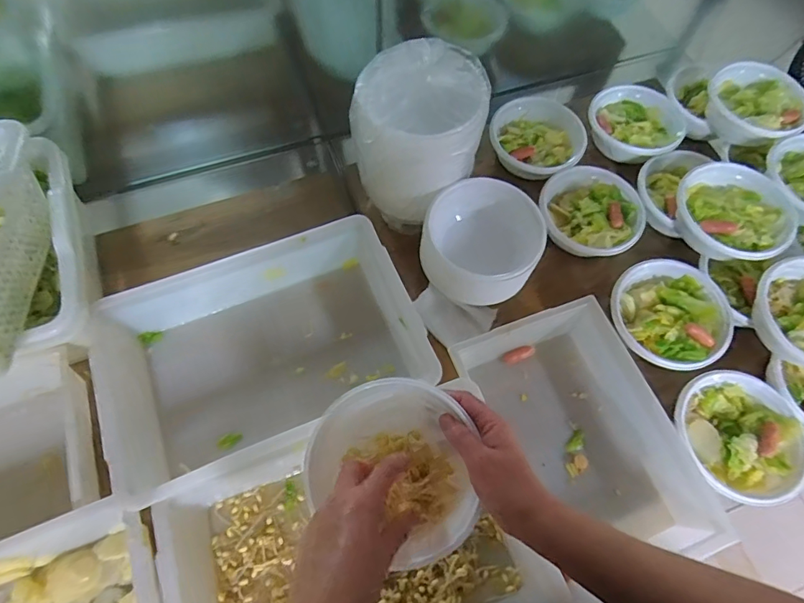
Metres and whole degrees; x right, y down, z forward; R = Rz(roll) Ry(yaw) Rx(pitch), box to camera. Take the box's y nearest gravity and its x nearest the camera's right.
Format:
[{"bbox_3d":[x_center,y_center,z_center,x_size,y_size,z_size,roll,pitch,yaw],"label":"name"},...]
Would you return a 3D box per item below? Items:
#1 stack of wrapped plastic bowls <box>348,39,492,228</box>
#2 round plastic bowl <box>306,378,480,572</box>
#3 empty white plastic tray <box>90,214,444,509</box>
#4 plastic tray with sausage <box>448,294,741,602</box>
[{"bbox_3d":[0.027,-0.231,0.652,0.159,0.206,0.169,26,67,10],"label":"stack of wrapped plastic bowls"},{"bbox_3d":[-0.005,0.160,0.444,0.164,0.073,0.153,27,68,10],"label":"round plastic bowl"},{"bbox_3d":[-0.185,0.066,0.636,0.401,0.089,0.272,-21,68,-11],"label":"empty white plastic tray"},{"bbox_3d":[0.238,0.182,0.602,0.204,0.093,0.349,-21,68,-11],"label":"plastic tray with sausage"}]

